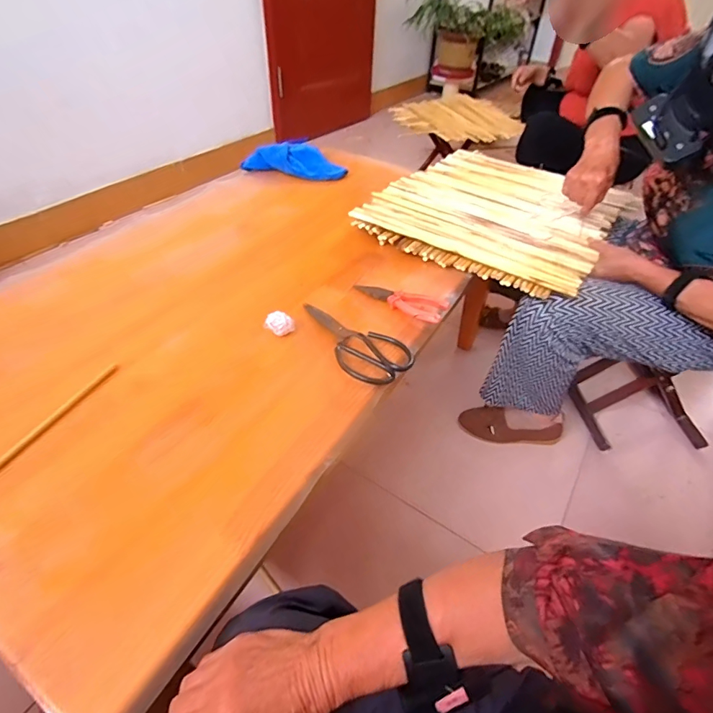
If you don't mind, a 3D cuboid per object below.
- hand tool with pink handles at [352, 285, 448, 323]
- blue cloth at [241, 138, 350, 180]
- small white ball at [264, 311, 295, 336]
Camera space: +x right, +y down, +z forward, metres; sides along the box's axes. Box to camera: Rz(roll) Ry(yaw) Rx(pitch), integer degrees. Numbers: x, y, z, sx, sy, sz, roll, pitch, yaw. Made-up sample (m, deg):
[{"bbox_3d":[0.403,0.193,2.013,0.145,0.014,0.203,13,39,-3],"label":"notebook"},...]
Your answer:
[{"bbox_3d":[0.068,-0.092,0.676,0.151,0.019,0.056,26,49,21],"label":"hand tool with pink handles"},{"bbox_3d":[-0.143,-0.470,1.016,0.238,0.044,0.109,11,46,8],"label":"blue cloth"},{"bbox_3d":[-0.110,-0.047,0.612,0.037,0.025,0.026,9,46,6],"label":"small white ball"}]

